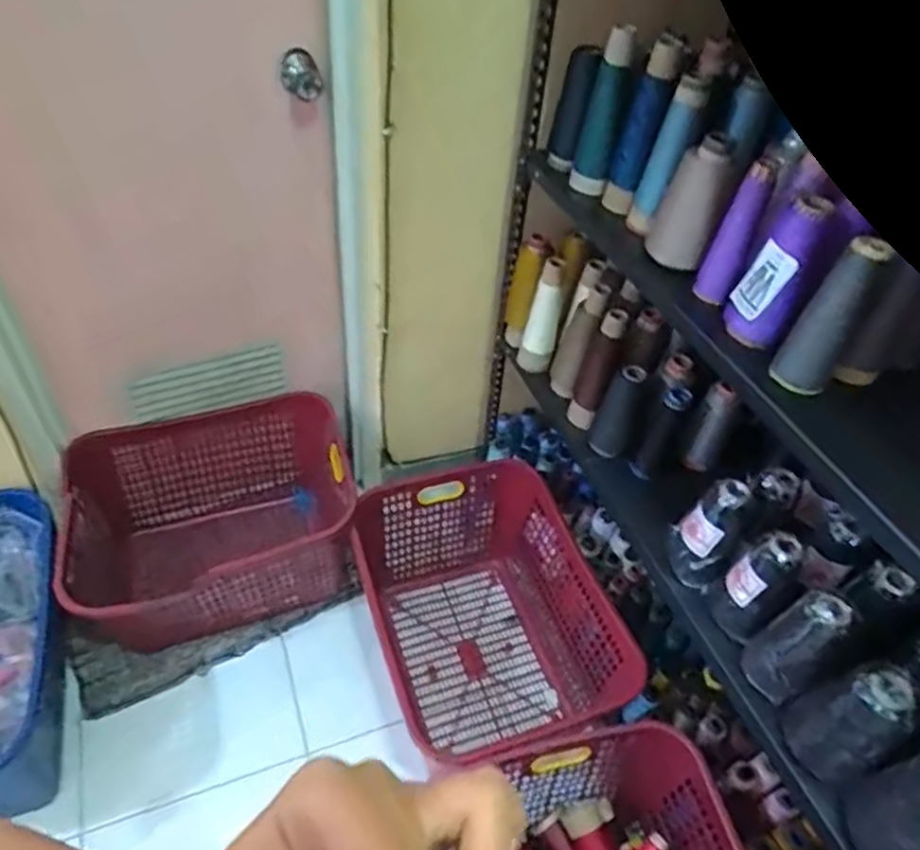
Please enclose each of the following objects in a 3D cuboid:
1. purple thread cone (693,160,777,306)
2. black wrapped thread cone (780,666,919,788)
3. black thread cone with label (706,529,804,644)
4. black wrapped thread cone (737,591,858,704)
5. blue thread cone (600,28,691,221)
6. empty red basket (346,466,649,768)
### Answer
[{"bbox_3d":[0.336,-0.231,0.837,0.048,0.177,0.041,24,48,16],"label":"purple thread cone"},{"bbox_3d":[0.452,0.339,0.789,0.080,0.155,0.096,-18,50,-22],"label":"black wrapped thread cone"},{"bbox_3d":[0.399,0.218,0.929,0.081,0.172,0.073,35,52,25],"label":"black thread cone with label"},{"bbox_3d":[0.426,0.282,0.866,0.066,0.159,0.084,-31,56,-31],"label":"black wrapped thread cone"},{"bbox_3d":[0.260,-0.422,0.974,0.052,0.230,0.061,-32,57,-32],"label":"blue thread cone"},{"bbox_3d":[0.062,0.396,1.388,0.413,0.288,0.563,-14,49,-19],"label":"empty red basket"}]

